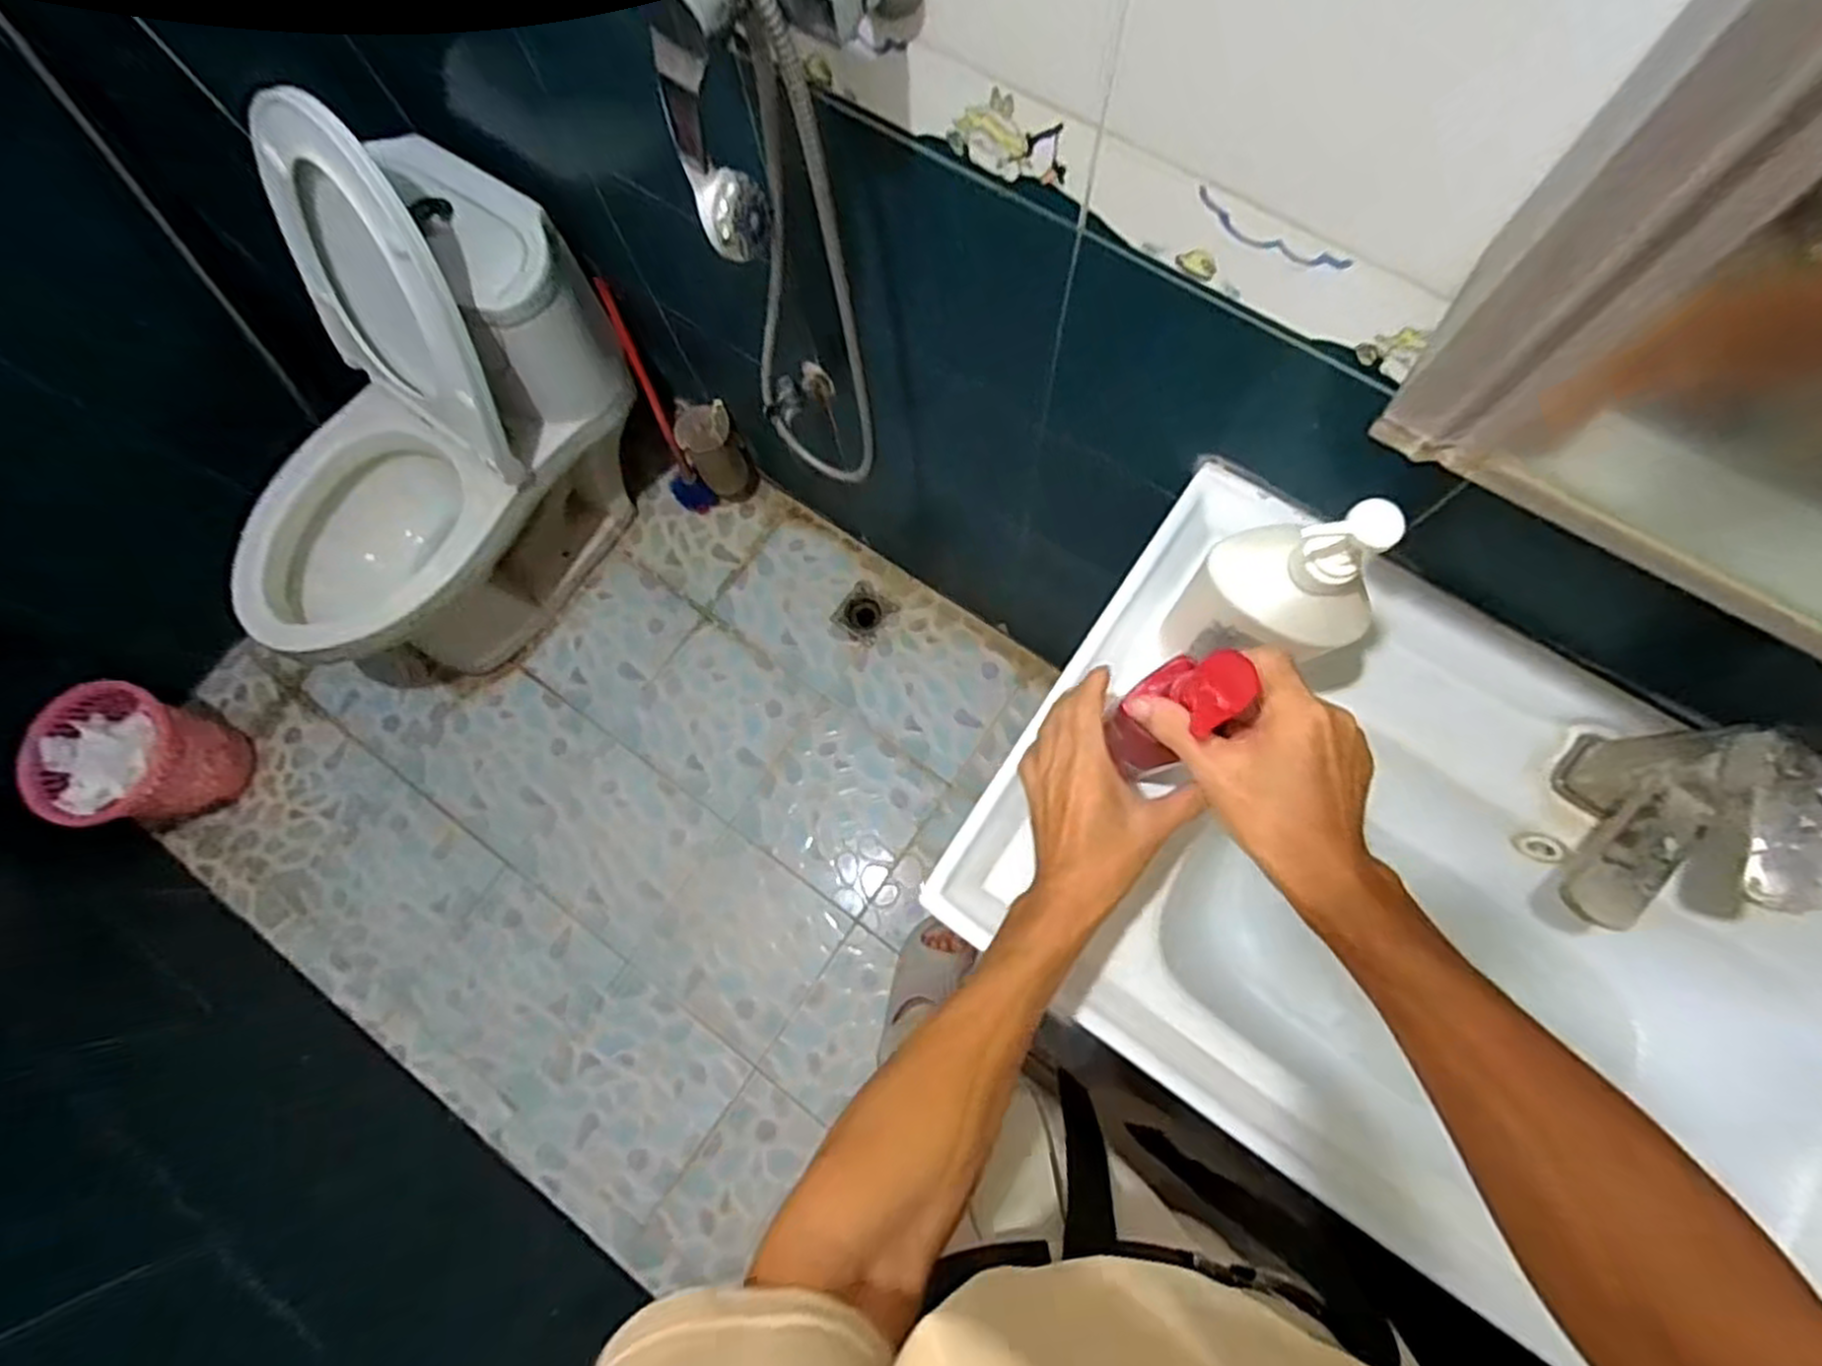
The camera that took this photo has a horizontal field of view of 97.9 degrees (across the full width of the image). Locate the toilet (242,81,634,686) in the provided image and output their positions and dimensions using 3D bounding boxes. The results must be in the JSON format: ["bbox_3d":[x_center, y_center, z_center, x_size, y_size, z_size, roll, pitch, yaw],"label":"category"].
[{"bbox_3d":[-0.811,-0.368,1.254,0.426,0.762,0.692,29,80,10],"label":"toilet"}]

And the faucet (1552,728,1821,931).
[{"bbox_3d":[0.530,0.102,0.561,0.072,0.179,0.176,36,81,11],"label":"faucet"}]

